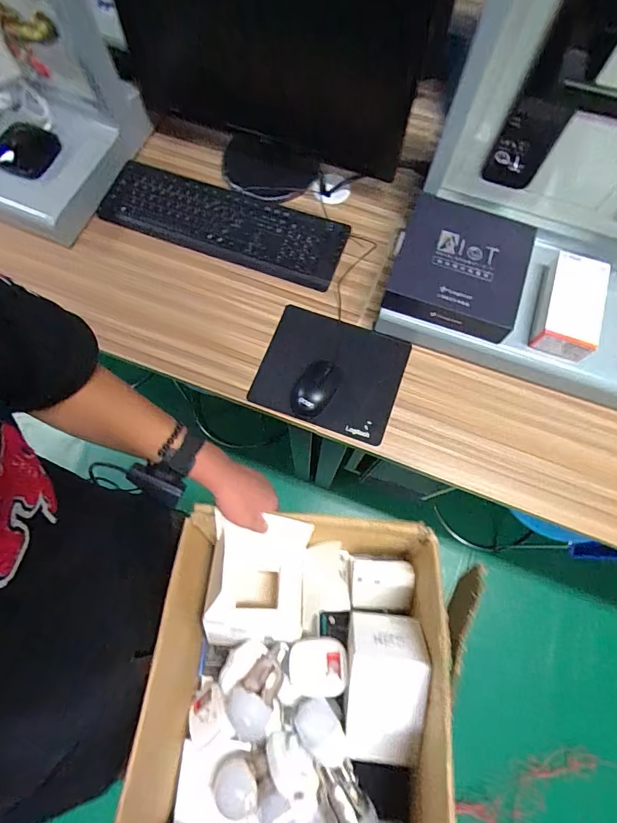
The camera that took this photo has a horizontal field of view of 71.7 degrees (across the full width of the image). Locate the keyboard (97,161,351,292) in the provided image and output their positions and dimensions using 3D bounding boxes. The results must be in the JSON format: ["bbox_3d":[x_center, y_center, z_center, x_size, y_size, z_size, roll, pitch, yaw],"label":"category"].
[{"bbox_3d":[-0.158,-0.358,0.802,0.458,0.028,0.136,19,75,7],"label":"keyboard"}]

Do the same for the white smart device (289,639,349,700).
[{"bbox_3d":[0.015,0.347,0.579,0.080,0.032,0.066,-10,59,12],"label":"white smart device"}]

